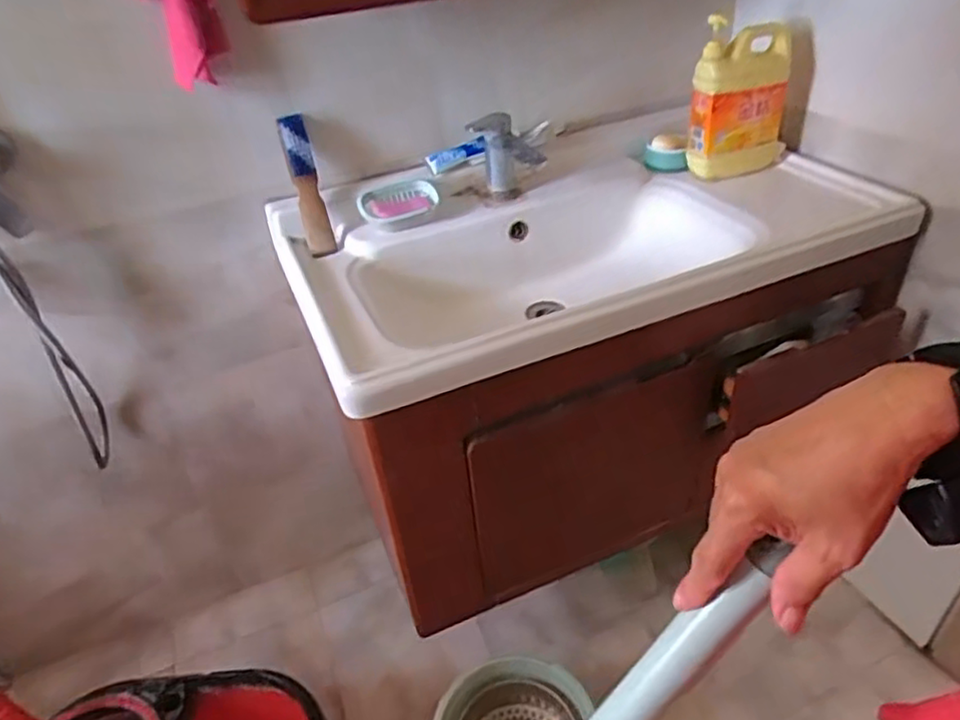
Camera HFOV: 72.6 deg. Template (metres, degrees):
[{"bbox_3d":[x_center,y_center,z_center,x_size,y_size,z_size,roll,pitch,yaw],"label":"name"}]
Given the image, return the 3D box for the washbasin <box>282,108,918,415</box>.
[{"bbox_3d":[0.170,-0.161,1.031,0.890,0.218,0.452,-18,37,-16],"label":"washbasin"}]

